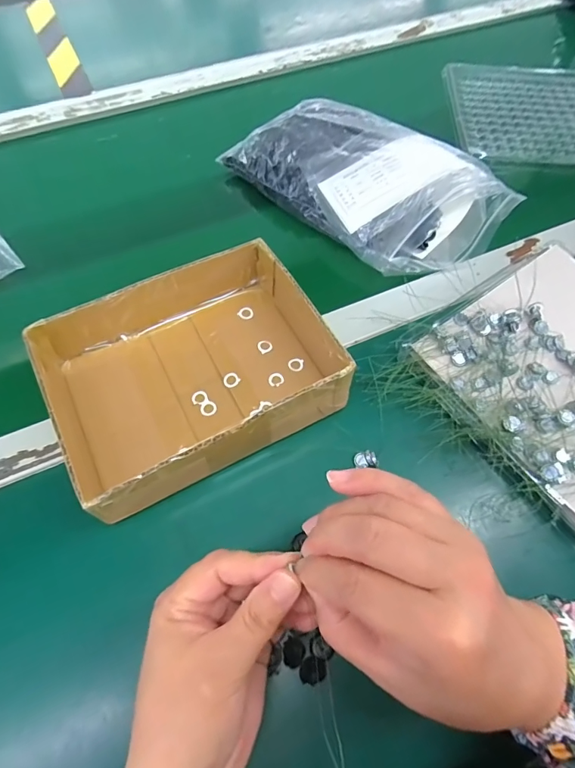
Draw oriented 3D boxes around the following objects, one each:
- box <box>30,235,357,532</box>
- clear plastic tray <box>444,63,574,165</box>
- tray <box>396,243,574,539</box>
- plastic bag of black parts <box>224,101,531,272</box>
[{"bbox_3d":[-0.076,-0.012,0.343,0.208,0.063,0.158,-26,64,-14],"label":"box"},{"bbox_3d":[0.324,-0.375,0.580,0.211,0.022,0.250,0,61,0],"label":"clear plastic tray"},{"bbox_3d":[0.236,-0.010,0.357,0.204,0.033,0.200,-32,66,-17],"label":"tray"},{"bbox_3d":[0.086,-0.224,0.458,0.273,0.061,0.151,39,68,19],"label":"plastic bag of black parts"}]

